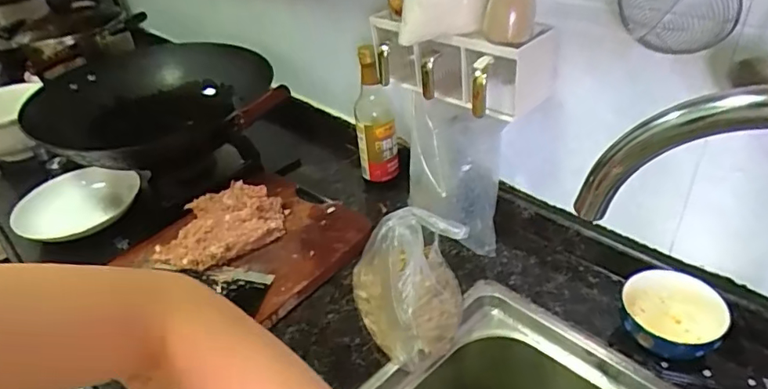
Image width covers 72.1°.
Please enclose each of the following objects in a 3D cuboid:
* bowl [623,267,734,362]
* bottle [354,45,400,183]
[{"bbox_3d":[0.330,0.143,0.606,0.104,0.079,0.093,18,43,30],"label":"bowl"},{"bbox_3d":[-0.012,-0.104,0.813,0.060,0.239,0.058,-8,36,-2],"label":"bottle"}]

